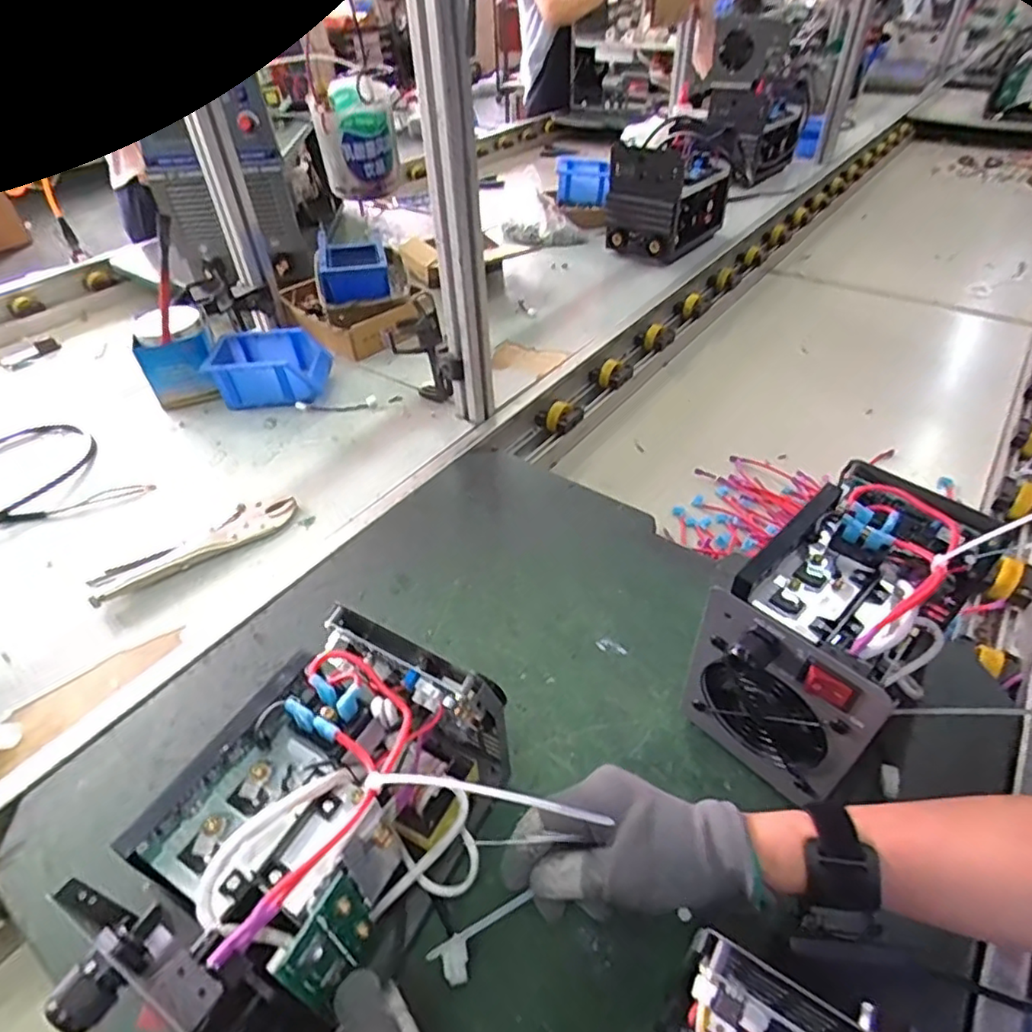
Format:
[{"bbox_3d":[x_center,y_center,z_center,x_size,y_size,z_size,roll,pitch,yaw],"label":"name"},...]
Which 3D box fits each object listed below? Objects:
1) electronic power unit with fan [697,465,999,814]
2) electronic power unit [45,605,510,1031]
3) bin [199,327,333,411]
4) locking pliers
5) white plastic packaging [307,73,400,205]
[{"bbox_3d":[0.226,0.092,0.443,0.210,0.174,0.110,-33,50,-29],"label":"electronic power unit with fan"},{"bbox_3d":[-0.108,0.187,0.355,0.116,0.148,0.218,22,48,24],"label":"electronic power unit"},{"bbox_3d":[-0.353,-0.212,0.880,0.158,0.070,0.115,-3,42,0],"label":"bin"},{"bbox_3d":[-0.342,0.030,0.656,0.213,0.011,0.051,-27,48,-25],"label":"locking pliers"},{"bbox_3d":[-0.130,-0.309,0.496,0.060,0.074,0.061,-9,43,-7],"label":"white plastic packaging"}]

